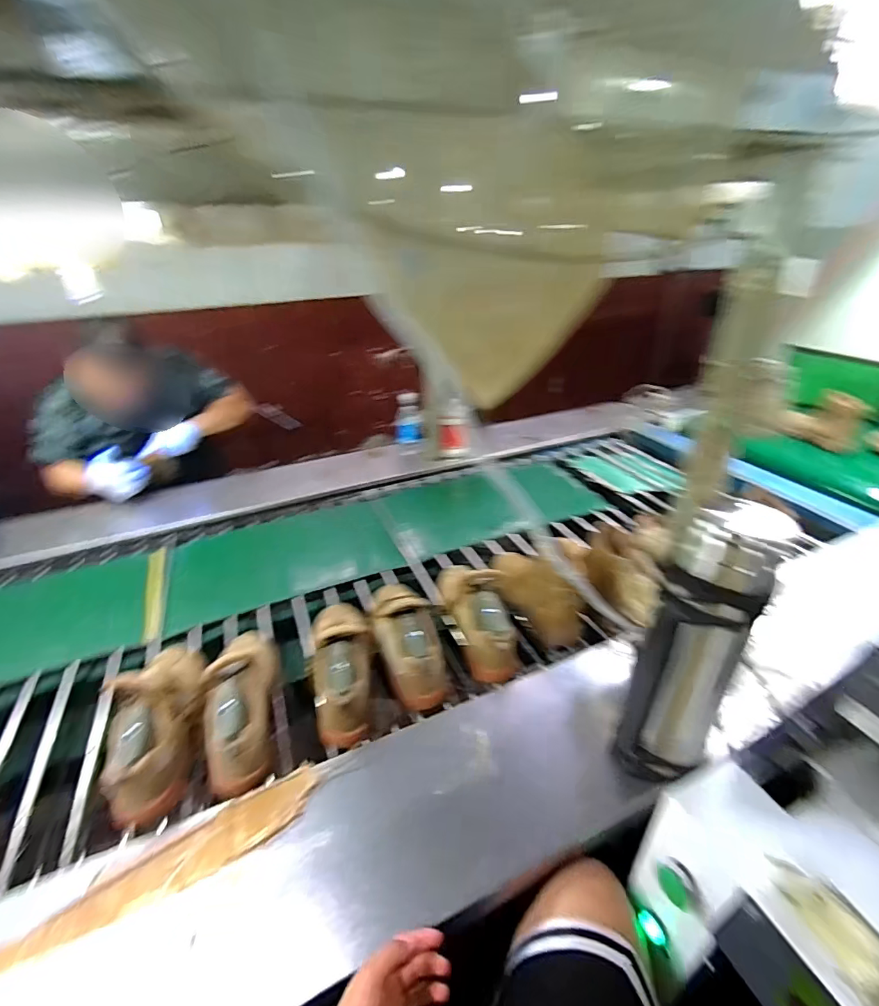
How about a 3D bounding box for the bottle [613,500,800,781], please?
[{"bbox_3d":[0.305,0.190,0.564,0.115,0.385,0.099,25,41,35],"label":"bottle"}]

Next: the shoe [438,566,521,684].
[{"bbox_3d":[0.070,0.192,0.892,0.112,0.116,0.285,-6,33,-6],"label":"shoe"}]

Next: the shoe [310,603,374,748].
[{"bbox_3d":[-0.176,0.259,0.826,0.105,0.121,0.287,-10,33,-12],"label":"shoe"}]

